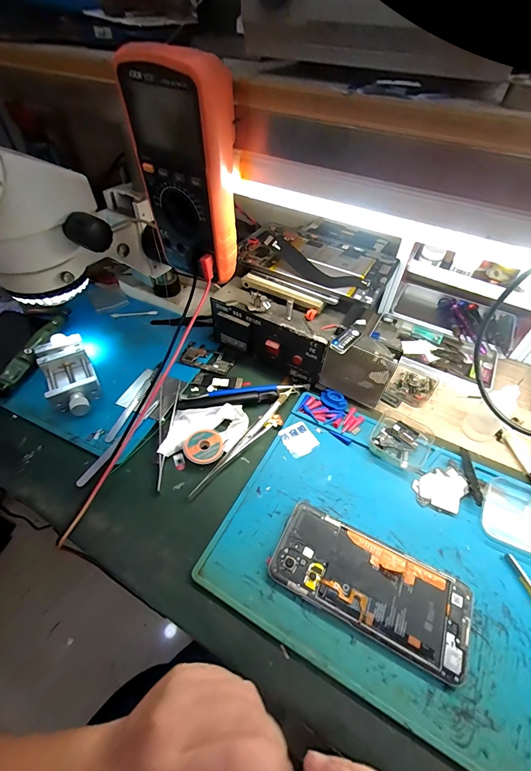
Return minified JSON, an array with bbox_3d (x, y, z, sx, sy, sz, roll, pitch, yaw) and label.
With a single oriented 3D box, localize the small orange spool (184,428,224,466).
[{"bbox_3d":[-0.070,0.069,0.373,0.042,0.009,0.042,1,49,-1],"label":"small orange spool"}]

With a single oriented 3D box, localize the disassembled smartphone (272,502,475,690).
[{"bbox_3d":[0.090,0.173,0.292,0.163,0.011,0.074,22,52,17],"label":"disassembled smartphone"}]

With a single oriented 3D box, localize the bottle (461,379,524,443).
[{"bbox_3d":[0.263,0.029,0.380,0.034,0.074,0.035,-35,58,-27],"label":"bottle"}]

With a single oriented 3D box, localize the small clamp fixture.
[{"bbox_3d":[-0.253,-0.014,0.426,0.056,0.035,0.131,-25,54,-21],"label":"small clamp fixture"}]

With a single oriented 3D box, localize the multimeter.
[{"bbox_3d":[-0.071,-0.187,0.305,0.094,0.173,0.050,26,54,20],"label":"multimeter"}]

